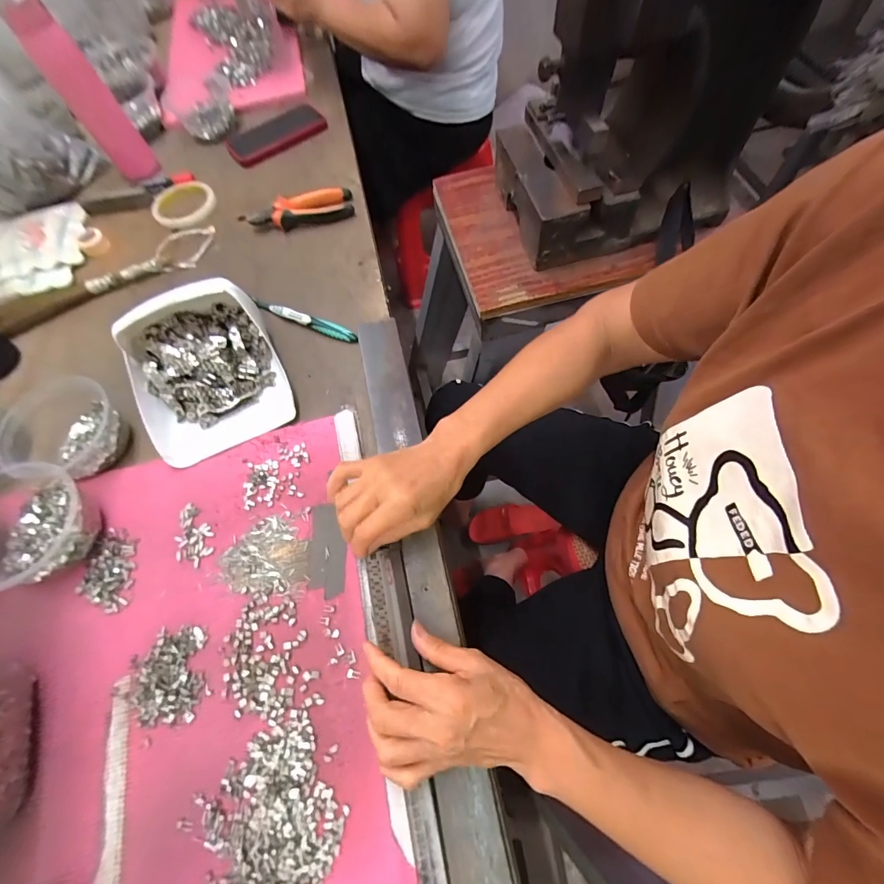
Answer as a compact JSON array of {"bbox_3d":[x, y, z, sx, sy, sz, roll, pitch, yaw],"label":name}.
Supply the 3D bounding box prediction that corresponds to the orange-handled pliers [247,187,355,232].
[{"bbox_3d":[-0.209,-0.343,0.594,0.151,0.033,0.042,-16,65,-2],"label":"orange-handled pliers"}]

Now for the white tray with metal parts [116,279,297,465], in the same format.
[{"bbox_3d":[-0.267,-0.083,0.445,0.156,0.085,0.176,-22,65,-5],"label":"white tray with metal parts"}]

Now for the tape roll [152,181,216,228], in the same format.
[{"bbox_3d":[-0.410,-0.378,0.637,0.098,0.017,0.095,-1,65,2],"label":"tape roll"}]

